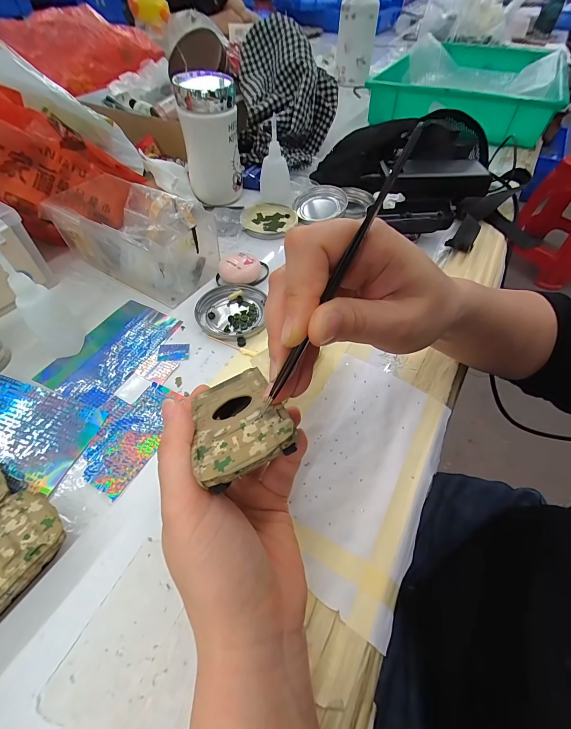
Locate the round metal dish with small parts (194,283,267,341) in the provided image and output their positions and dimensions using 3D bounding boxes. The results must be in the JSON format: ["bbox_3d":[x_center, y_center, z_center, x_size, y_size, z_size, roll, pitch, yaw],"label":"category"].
[{"bbox_3d":[-0.060,-0.058,0.346,0.072,0.009,0.078,1,54,-1],"label":"round metal dish with small parts"}]

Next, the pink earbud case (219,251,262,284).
[{"bbox_3d":[-0.053,-0.112,0.374,0.040,0.022,0.041,29,58,18],"label":"pink earbud case"}]

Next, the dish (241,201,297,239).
[{"bbox_3d":[-0.024,-0.205,0.457,0.076,0.013,0.084,11,54,6],"label":"dish"}]

